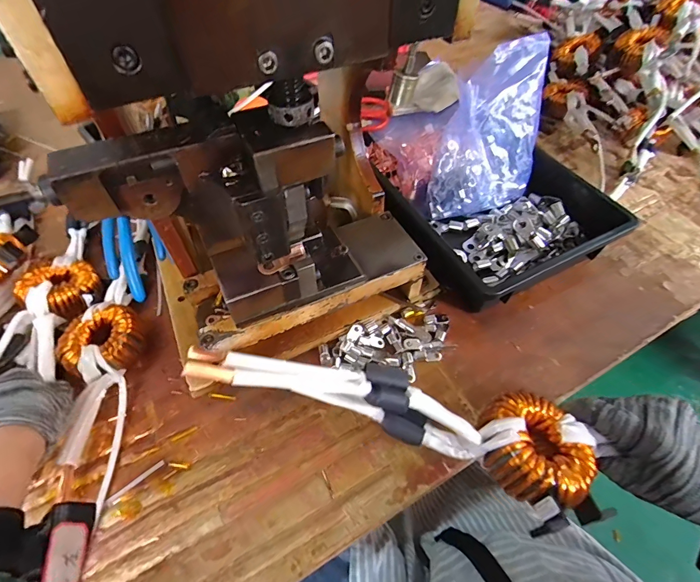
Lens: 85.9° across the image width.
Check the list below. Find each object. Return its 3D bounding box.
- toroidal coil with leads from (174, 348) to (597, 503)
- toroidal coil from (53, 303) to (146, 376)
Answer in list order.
[{"bbox_3d":[0.037,0.084,0.257,0.281,0.045,0.068,19,51,-12],"label":"toroidal coil with leads"},{"bbox_3d":[-0.263,0.058,0.405,0.078,0.046,0.072,-37,62,-27],"label":"toroidal coil"}]

